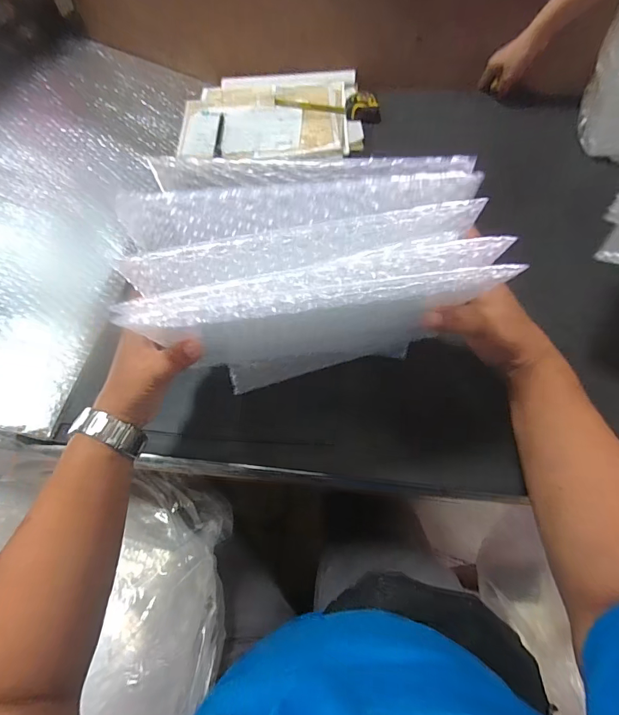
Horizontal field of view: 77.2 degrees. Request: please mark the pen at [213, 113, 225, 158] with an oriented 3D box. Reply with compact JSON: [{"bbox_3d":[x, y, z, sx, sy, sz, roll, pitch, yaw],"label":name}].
[{"bbox_3d":[-0.171,-0.423,0.737,0.016,0.014,0.135,-4,58,2],"label":"pen"}]

